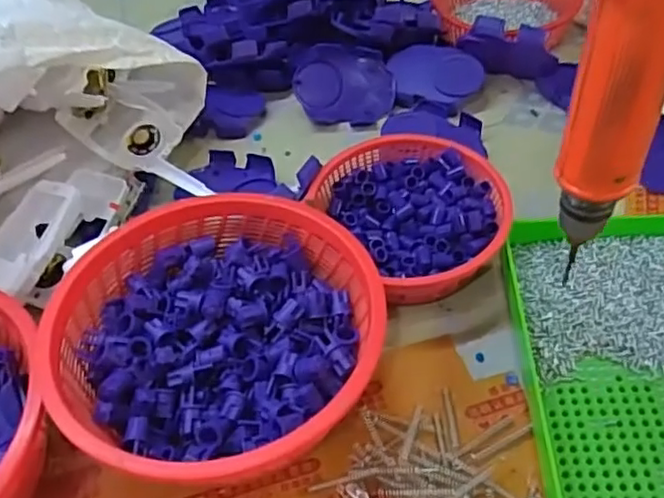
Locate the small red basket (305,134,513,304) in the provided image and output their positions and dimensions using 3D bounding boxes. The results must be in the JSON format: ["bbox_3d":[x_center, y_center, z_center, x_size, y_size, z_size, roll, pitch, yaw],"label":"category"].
[{"bbox_3d":[0.060,-0.025,0.457,0.113,0.051,0.137,-29,54,-20],"label":"small red basket"}]

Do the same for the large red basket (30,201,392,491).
[{"bbox_3d":[-0.062,0.052,0.383,0.175,0.079,0.166,-2,49,2],"label":"large red basket"}]

